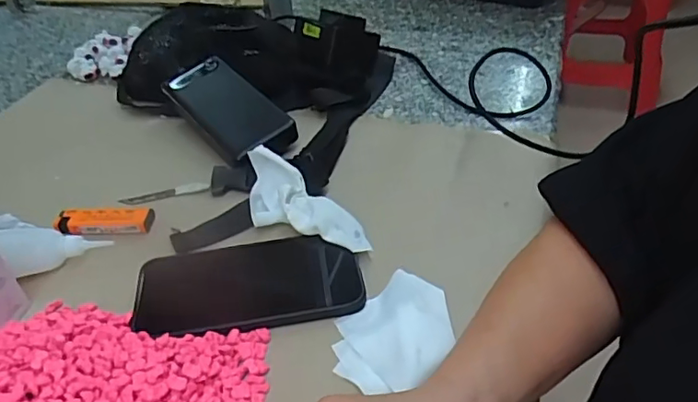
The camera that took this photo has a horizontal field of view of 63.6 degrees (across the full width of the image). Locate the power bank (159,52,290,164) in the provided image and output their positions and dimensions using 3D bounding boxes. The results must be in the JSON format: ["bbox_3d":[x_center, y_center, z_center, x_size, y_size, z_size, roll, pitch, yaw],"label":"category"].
[{"bbox_3d":[-0.129,-0.100,0.586,0.075,0.020,0.156,-39,58,-12],"label":"power bank"}]

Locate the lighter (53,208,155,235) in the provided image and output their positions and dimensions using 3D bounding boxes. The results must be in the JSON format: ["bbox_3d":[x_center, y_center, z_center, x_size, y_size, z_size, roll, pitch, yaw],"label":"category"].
[{"bbox_3d":[-0.212,0.017,0.485,0.083,0.011,0.025,-5,40,2],"label":"lighter"}]

